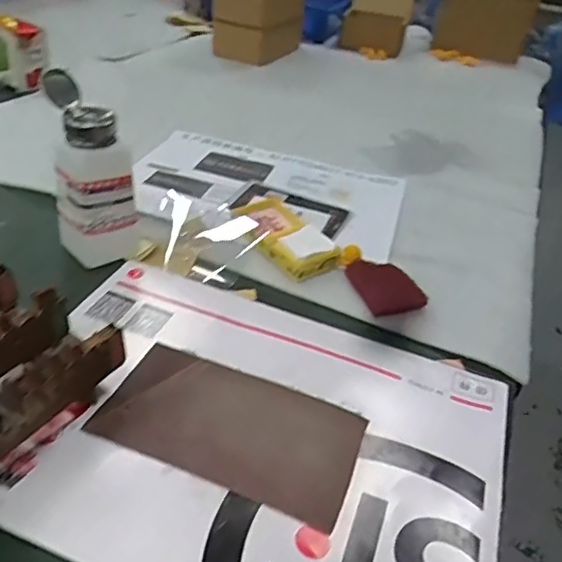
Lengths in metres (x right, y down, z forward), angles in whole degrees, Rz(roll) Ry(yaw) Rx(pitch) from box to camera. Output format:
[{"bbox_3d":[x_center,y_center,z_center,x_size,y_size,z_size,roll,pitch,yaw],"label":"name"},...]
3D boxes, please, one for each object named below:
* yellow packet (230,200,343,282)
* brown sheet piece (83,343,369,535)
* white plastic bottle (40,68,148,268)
[{"bbox_3d":[0.004,-0.049,0.562,0.058,0.024,0.123,-12,40,-26],"label":"yellow packet"},{"bbox_3d":[-0.031,0.089,0.379,0.162,0.011,0.090,18,37,14],"label":"brown sheet piece"},{"bbox_3d":[-0.154,-0.087,0.486,0.068,0.138,0.063,5,36,-4],"label":"white plastic bottle"}]

